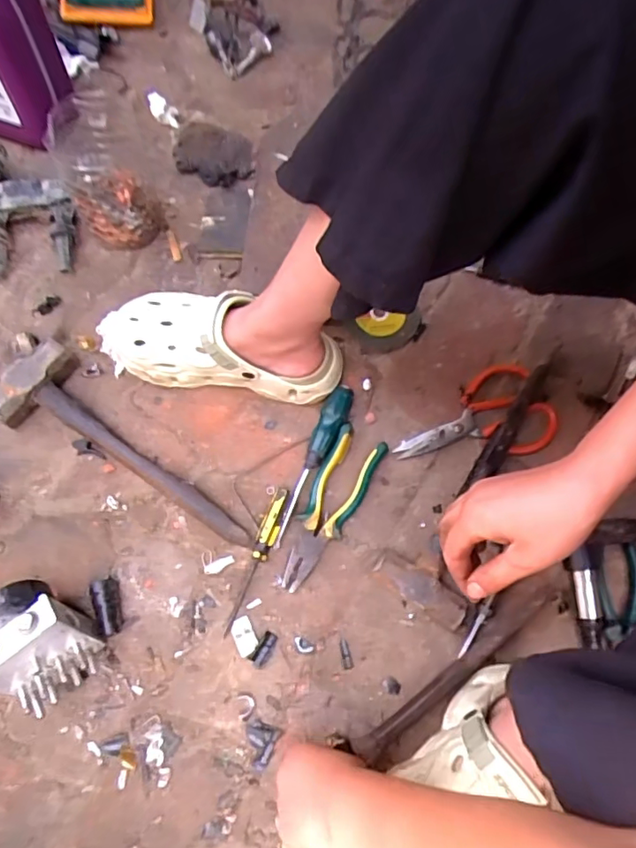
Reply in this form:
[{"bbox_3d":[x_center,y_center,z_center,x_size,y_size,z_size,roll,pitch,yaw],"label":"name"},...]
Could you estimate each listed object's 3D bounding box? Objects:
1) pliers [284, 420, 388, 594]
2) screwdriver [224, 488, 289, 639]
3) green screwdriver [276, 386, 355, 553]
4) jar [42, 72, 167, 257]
[{"bbox_3d":[0.010,0.092,0.599,0.055,0.027,0.185,28,72,7],"label":"pliers"},{"bbox_3d":[-0.064,0.145,0.584,0.021,0.017,0.158,20,80,6],"label":"screwdriver"},{"bbox_3d":[-0.007,0.044,0.612,0.028,0.023,0.192,24,82,7],"label":"green screwdriver"},{"bbox_3d":[-0.241,-0.284,0.625,0.095,0.171,0.092,1,70,-2],"label":"jar"}]

